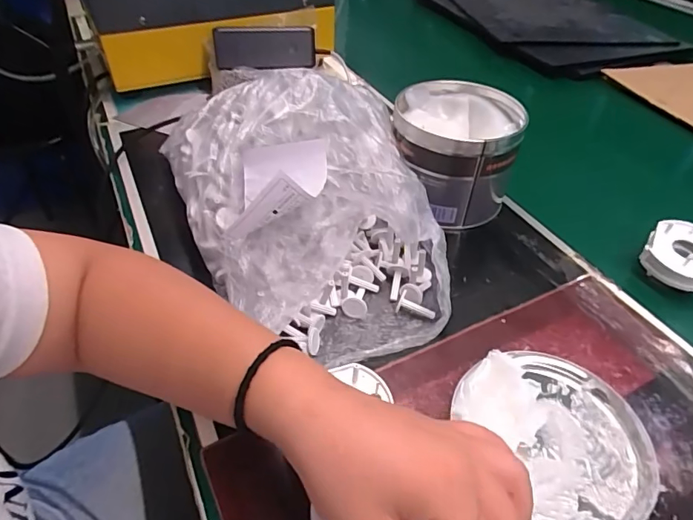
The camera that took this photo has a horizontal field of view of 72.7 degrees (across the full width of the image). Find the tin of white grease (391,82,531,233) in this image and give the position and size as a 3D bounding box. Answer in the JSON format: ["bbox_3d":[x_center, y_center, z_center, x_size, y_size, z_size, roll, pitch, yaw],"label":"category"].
[{"bbox_3d":[0.111,-0.112,0.499,0.123,0.101,0.126,1,43,-1],"label":"tin of white grease"}]

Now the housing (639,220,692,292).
[{"bbox_3d":[0.311,-0.002,0.439,0.068,0.038,0.068,28,48,25],"label":"housing"}]

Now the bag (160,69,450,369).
[{"bbox_3d":[-0.033,-0.061,0.423,0.205,0.120,0.299,-16,46,-19],"label":"bag"}]

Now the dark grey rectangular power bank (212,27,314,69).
[{"bbox_3d":[-0.106,-0.275,0.612,0.126,0.049,0.023,-2,23,-4],"label":"dark grey rectangular power bank"}]

